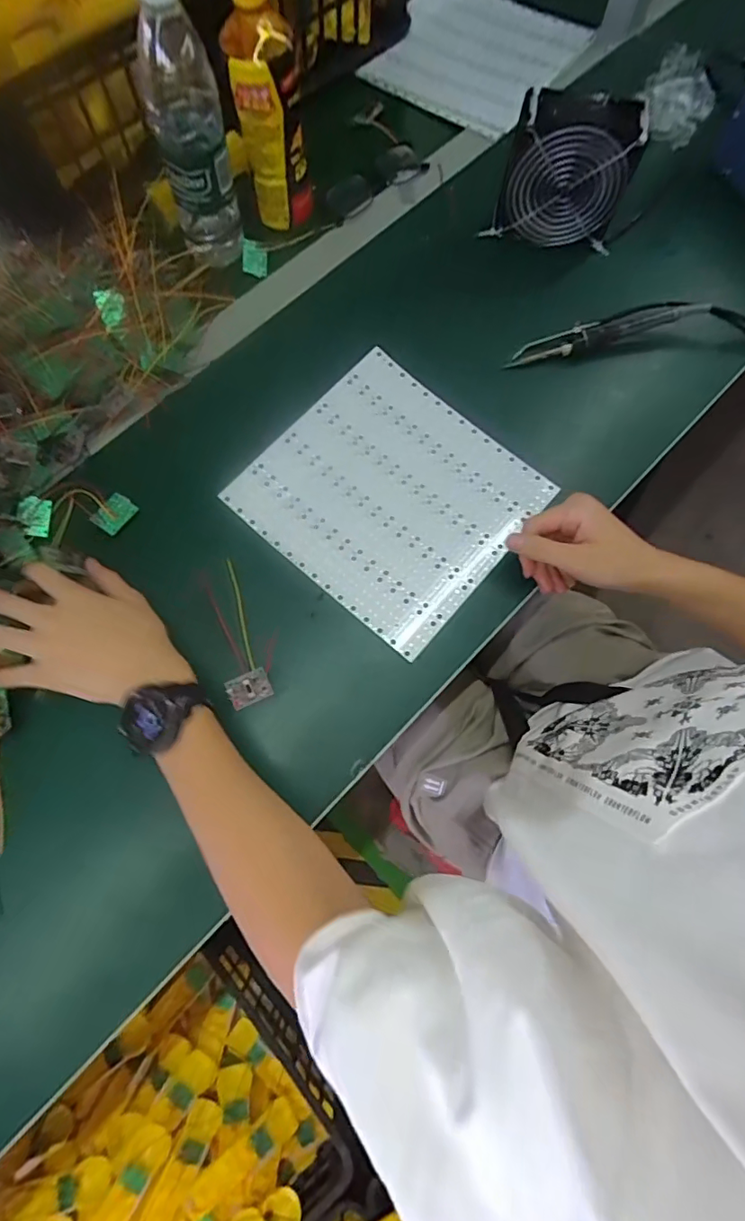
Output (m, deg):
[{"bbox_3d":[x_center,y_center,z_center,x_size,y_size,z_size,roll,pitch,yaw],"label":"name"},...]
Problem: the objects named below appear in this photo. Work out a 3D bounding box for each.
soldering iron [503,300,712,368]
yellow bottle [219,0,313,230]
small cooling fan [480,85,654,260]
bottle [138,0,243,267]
[{"bbox_3d":[0.246,-0.294,0.550,0.214,0.020,0.027,-14,75,-5],"label":"soldering iron"},{"bbox_3d":[-0.097,-0.480,0.507,0.067,0.180,0.056,-9,75,-4],"label":"yellow bottle"},{"bbox_3d":[0.196,-0.443,0.534,0.124,0.125,0.041,-1,74,-1],"label":"small cooling fan"},{"bbox_3d":[-0.167,-0.434,0.483,0.062,0.219,0.068,-17,75,-6],"label":"bottle"}]

